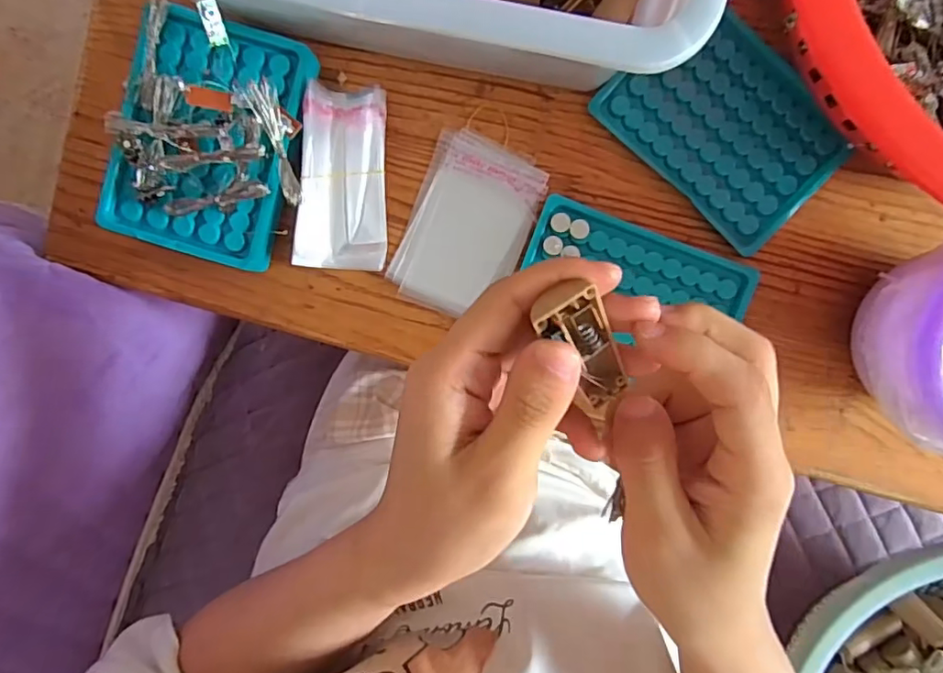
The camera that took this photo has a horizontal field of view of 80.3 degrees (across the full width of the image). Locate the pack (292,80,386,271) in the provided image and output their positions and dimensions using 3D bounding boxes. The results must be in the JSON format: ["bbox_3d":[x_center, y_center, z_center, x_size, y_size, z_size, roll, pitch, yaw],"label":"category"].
[{"bbox_3d":[-0.076,-0.093,0.333,0.049,0.021,0.103,4,95,1],"label":"pack"}]

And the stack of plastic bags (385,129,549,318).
[{"bbox_3d":[-0.002,-0.067,0.343,0.070,0.006,0.105,22,95,-1],"label":"stack of plastic bags"}]

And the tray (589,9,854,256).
[{"bbox_3d":[0.149,-0.124,0.327,0.126,0.008,0.089,45,95,-2],"label":"tray"}]

